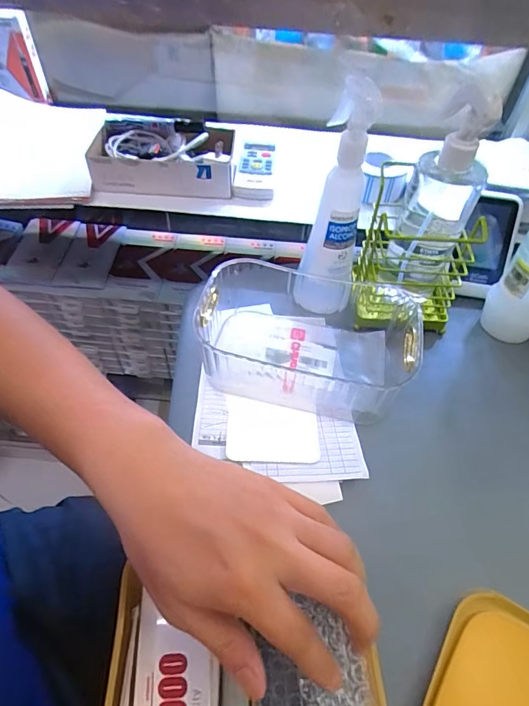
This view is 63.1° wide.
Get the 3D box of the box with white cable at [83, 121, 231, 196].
[{"bbox_3d":[-0.133,-0.259,0.571,0.181,0.053,0.100,3,52,-1],"label":"box with white cable"}]

